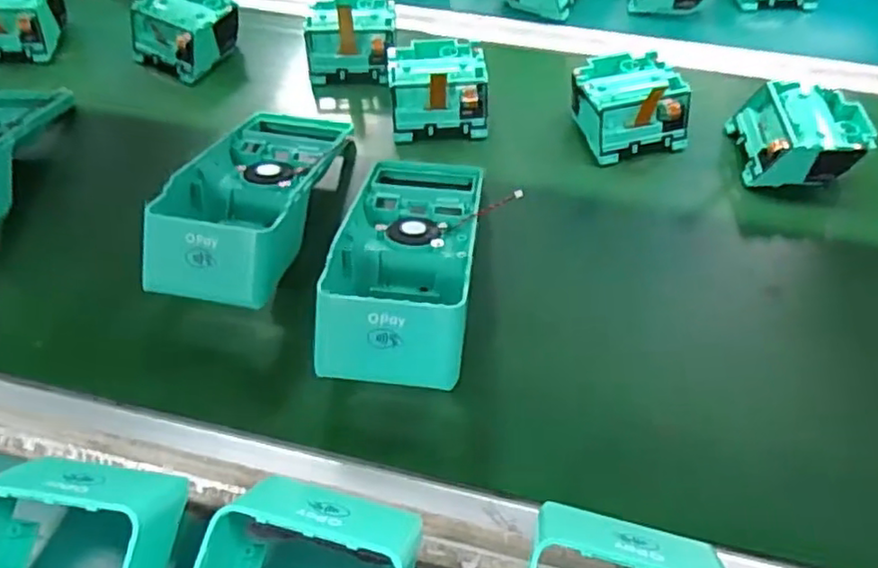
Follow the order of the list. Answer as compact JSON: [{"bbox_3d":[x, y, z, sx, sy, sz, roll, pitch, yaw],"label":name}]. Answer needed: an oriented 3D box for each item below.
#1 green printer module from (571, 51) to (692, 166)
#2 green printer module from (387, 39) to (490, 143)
[{"bbox_3d":[0.143,-0.136,0.505,0.078,0.049,0.068,-12,50,-10],"label":"green printer module"},{"bbox_3d":[0.000,-0.154,0.523,0.078,0.047,0.081,-6,49,-5],"label":"green printer module"}]

